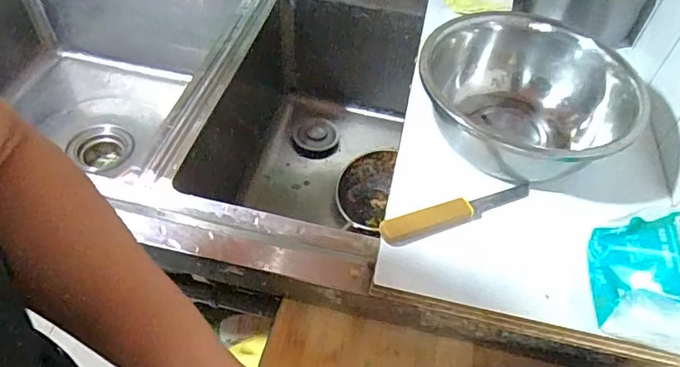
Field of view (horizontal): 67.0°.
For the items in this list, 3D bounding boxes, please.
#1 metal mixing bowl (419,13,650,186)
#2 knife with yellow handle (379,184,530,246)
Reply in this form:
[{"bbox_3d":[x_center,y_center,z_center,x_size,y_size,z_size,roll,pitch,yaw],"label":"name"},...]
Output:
[{"bbox_3d":[0.207,-0.092,0.586,0.218,0.113,0.218,2,50,-3],"label":"metal mixing bowl"},{"bbox_3d":[0.124,0.028,0.523,0.177,0.027,0.022,-16,53,-18],"label":"knife with yellow handle"}]

